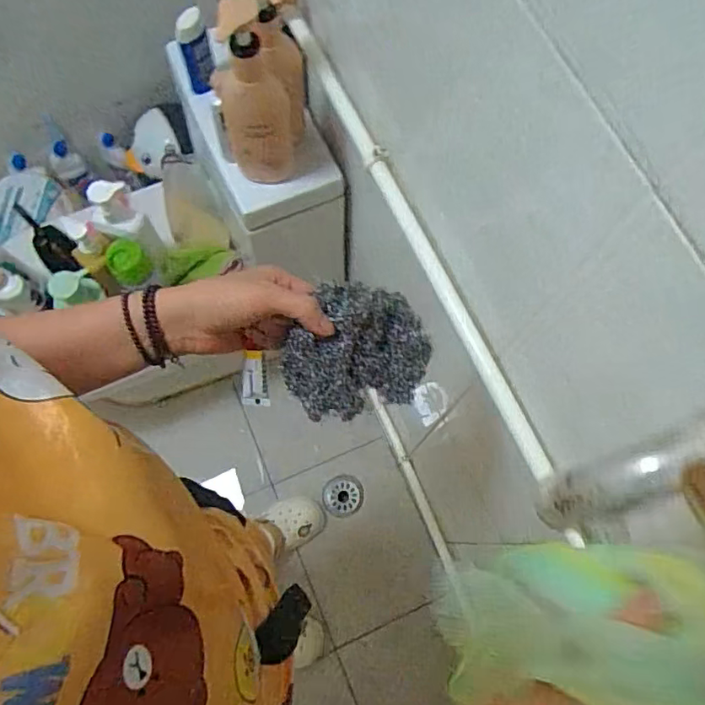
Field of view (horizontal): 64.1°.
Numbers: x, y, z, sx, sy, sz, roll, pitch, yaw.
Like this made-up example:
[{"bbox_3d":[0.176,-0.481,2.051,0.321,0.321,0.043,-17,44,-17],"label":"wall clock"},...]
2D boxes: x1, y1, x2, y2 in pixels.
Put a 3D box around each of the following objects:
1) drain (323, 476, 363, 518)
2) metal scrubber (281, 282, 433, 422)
[{"bbox_3d":[-0.023,0.358,1.404,0.099,0.018,0.097,1,72,-2],"label":"drain"},{"bbox_3d":[0.000,-0.002,0.452,0.113,0.042,0.100,-20,98,-23],"label":"metal scrubber"}]

